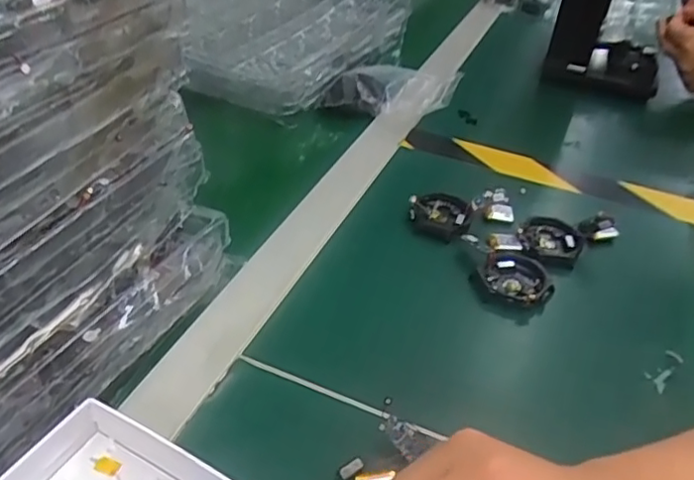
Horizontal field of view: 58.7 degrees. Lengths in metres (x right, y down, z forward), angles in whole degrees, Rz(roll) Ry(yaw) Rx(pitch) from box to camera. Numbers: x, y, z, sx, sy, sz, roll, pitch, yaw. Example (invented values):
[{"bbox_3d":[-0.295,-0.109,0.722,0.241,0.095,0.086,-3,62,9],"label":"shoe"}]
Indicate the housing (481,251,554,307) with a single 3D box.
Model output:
[{"bbox_3d":[0.122,0.027,0.448,0.047,0.013,0.050,3,38,-2],"label":"housing"}]

